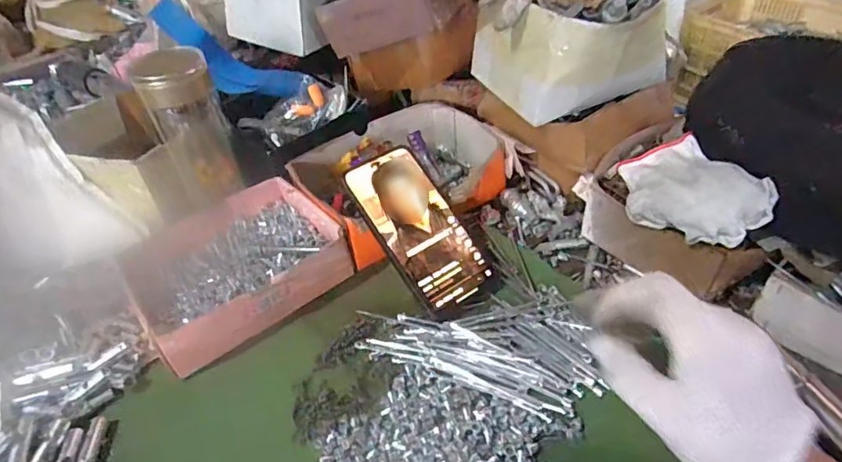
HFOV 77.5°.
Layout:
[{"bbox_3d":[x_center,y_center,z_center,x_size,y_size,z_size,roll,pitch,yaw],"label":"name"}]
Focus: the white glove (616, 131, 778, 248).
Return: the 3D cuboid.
[{"bbox_3d":[0.208,-0.035,0.423,0.079,0.039,0.119,-15,43,-11],"label":"white glove"}]

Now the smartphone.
[{"bbox_3d":[-0.001,0.000,0.469,0.072,0.014,0.159,-29,76,-24],"label":"smartphone"}]

